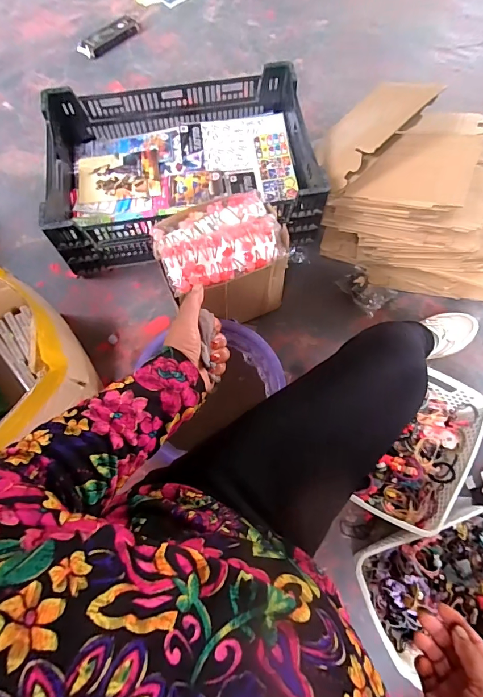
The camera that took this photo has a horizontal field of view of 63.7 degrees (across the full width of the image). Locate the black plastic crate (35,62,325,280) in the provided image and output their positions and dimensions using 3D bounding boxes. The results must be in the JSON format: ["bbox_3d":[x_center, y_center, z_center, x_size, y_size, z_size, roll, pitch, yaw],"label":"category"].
[{"bbox_3d":[-0.142,-0.422,0.933,0.592,0.174,0.405,-11,71,-4],"label":"black plastic crate"}]

